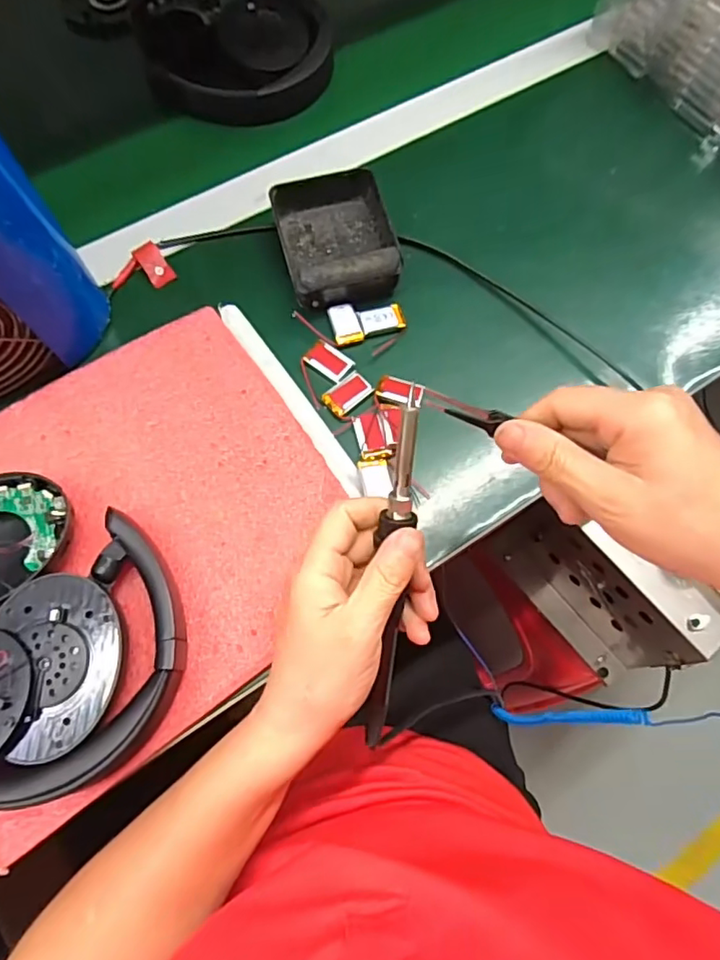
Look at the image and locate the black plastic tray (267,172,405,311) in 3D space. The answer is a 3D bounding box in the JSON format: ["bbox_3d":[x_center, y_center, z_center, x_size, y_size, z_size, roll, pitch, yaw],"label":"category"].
[{"bbox_3d":[-0.019,-0.177,0.416,0.084,0.032,0.114,-13,70,-6],"label":"black plastic tray"}]

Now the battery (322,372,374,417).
[{"bbox_3d":[-0.008,-0.058,0.386,0.032,0.004,0.019,-38,75,-14],"label":"battery"}]

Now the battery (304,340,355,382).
[{"bbox_3d":[-0.020,-0.082,0.395,0.030,0.004,0.020,37,73,12],"label":"battery"}]

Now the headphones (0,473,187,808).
[{"bbox_3d":[-0.176,0.077,0.308,0.144,0.035,0.166,-10,70,-5],"label":"headphones"}]

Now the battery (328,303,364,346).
[{"bbox_3d":[-0.010,-0.110,0.406,0.020,0.006,0.030,-14,70,-6],"label":"battery"}]

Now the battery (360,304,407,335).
[{"bbox_3d":[0.016,-0.114,0.406,0.032,0.006,0.018,-14,70,-6],"label":"battery"}]

